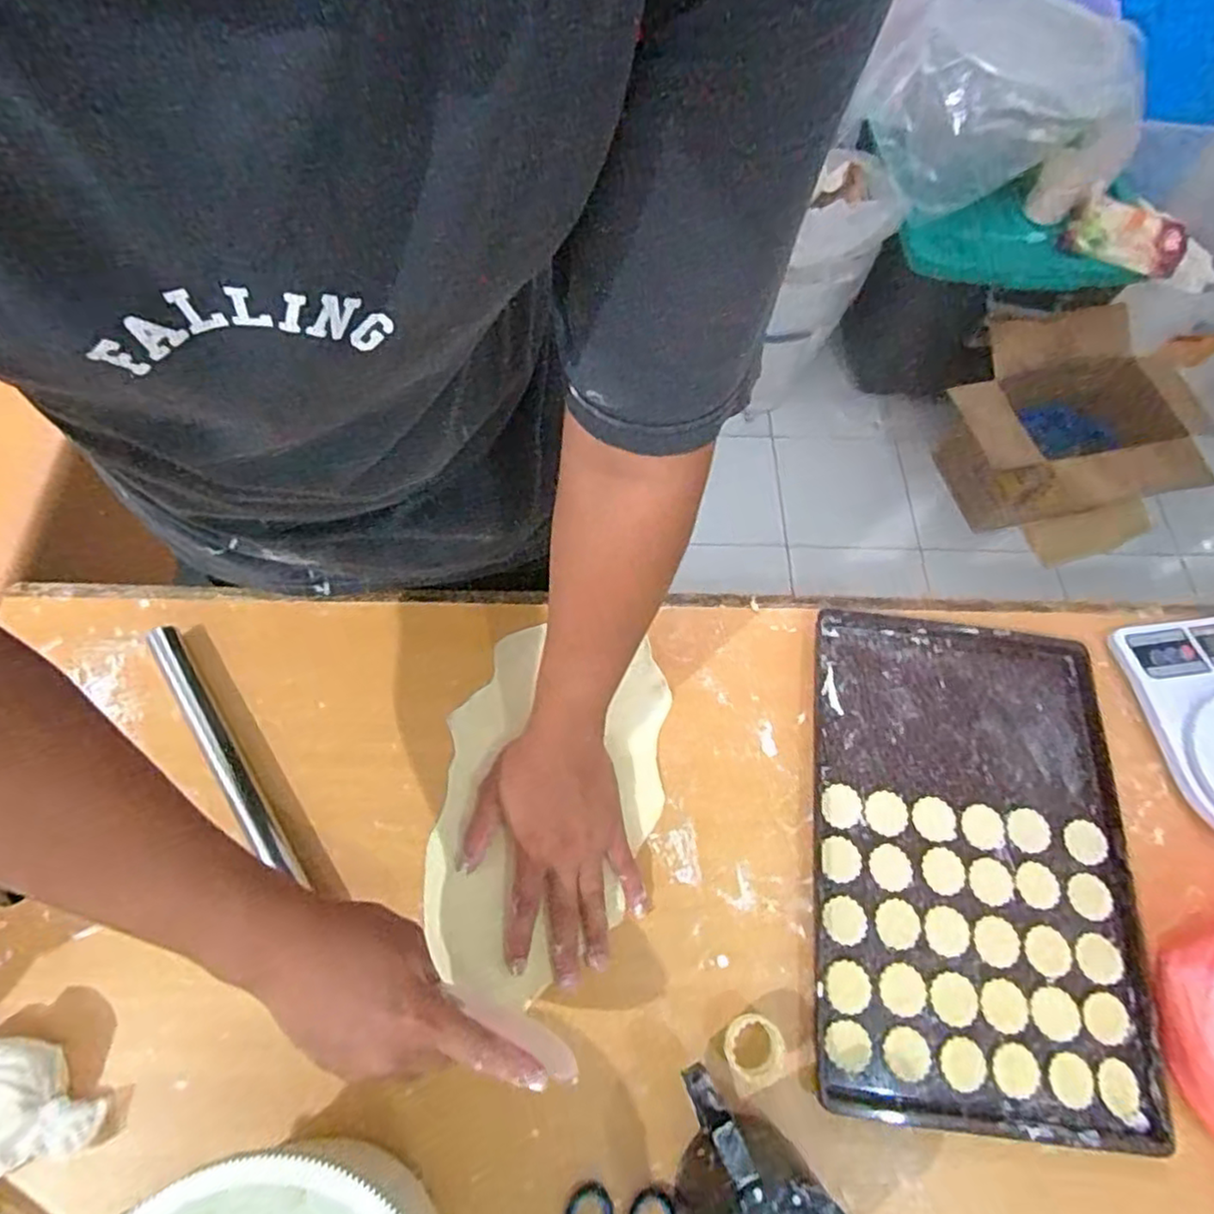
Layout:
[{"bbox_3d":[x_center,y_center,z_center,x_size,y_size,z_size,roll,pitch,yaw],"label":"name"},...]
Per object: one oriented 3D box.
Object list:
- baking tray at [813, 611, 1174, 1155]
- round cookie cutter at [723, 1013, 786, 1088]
[{"bbox_3d":[0.287,0.190,0.537,0.244,0.016,0.370,6,66,1],"label":"baking tray"},{"bbox_3d":[0.101,0.305,0.466,0.040,0.021,0.040,1,66,-2],"label":"round cookie cutter"}]

